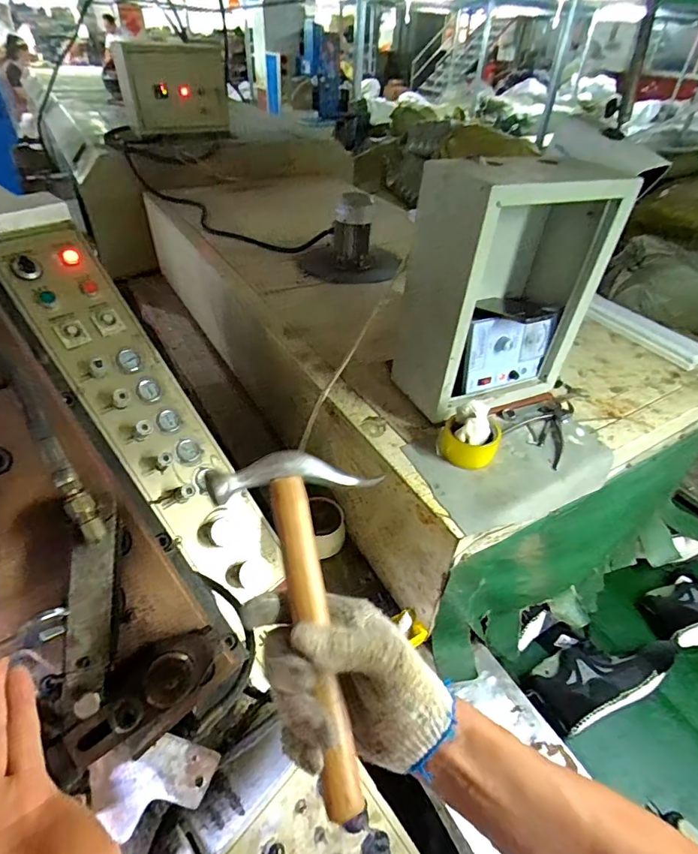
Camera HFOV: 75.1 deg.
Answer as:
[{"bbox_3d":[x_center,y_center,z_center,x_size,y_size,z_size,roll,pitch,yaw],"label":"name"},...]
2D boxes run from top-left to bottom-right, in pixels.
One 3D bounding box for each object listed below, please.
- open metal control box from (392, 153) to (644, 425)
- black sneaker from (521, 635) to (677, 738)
[{"bbox_3d":[0.270,-0.239,0.823,0.327,0.395,0.208,-20,46,-25],"label":"open metal control box"},{"bbox_3d":[0.488,0.457,0.871,0.317,0.080,0.137,-14,44,-19],"label":"black sneaker"}]

